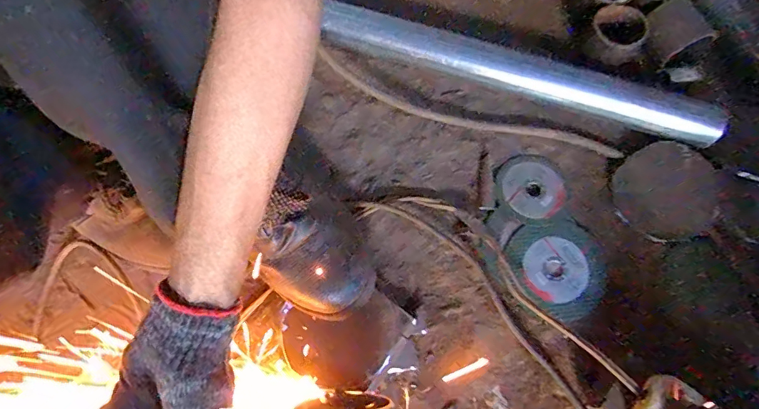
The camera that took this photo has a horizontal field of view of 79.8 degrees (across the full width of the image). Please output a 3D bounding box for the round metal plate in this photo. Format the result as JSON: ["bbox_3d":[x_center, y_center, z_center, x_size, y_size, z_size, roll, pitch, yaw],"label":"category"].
[{"bbox_3d":[0.311,-0.014,0.489,0.096,0.014,0.106,-40,77,-10],"label":"round metal plate"}]

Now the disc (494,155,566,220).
[{"bbox_3d":[0.166,-0.020,0.494,0.069,0.004,0.072,0,74,1],"label":"disc"}]

